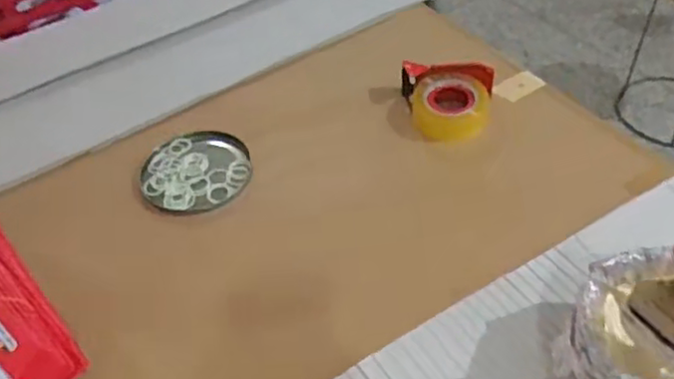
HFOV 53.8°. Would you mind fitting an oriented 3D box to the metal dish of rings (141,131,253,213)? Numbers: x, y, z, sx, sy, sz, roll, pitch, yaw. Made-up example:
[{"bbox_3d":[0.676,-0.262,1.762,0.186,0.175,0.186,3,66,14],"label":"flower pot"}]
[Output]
[{"bbox_3d":[-0.212,-0.031,1.005,0.158,0.012,0.167,-3,44,3],"label":"metal dish of rings"}]

